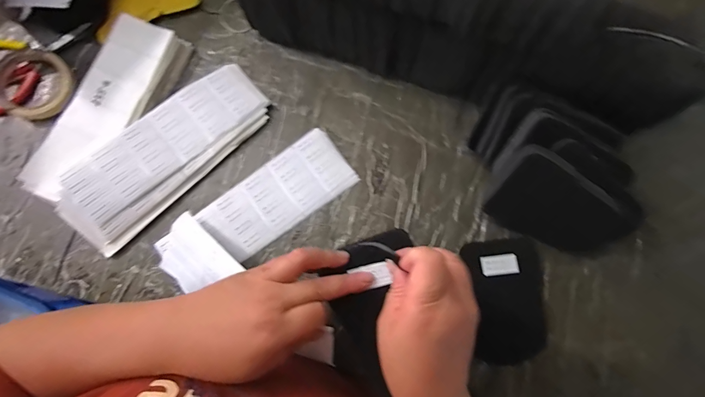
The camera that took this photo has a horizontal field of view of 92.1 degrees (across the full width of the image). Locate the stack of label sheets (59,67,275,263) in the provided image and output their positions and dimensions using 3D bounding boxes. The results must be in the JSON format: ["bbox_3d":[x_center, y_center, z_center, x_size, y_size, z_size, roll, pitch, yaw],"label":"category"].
[{"bbox_3d":[-0.237,-0.062,0.438,0.276,0.034,0.103,-43,80,-9],"label":"stack of label sheets"}]

